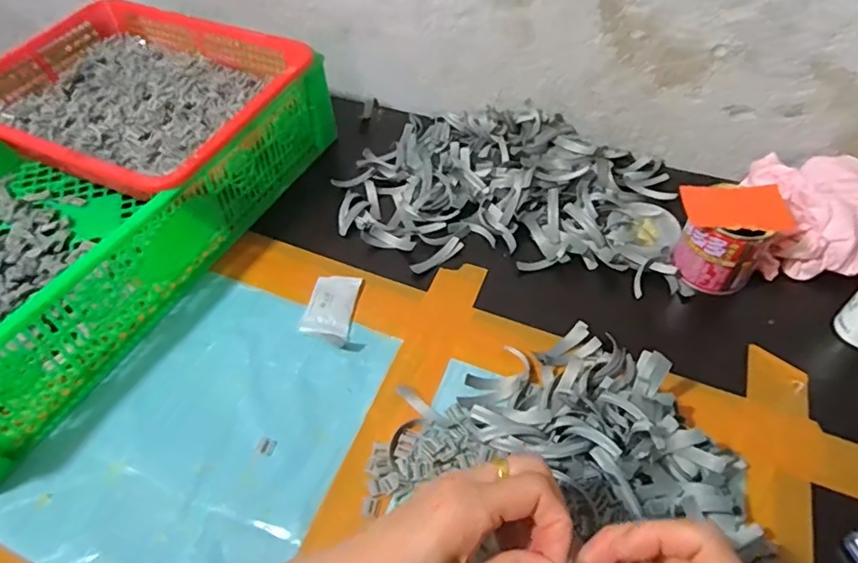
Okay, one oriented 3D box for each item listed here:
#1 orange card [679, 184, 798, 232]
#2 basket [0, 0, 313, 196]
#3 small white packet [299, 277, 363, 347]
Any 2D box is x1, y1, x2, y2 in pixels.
[{"bbox_3d":[0.254,-0.061,0.463,0.078,0.005,0.047,1,56,6],"label":"orange card"},{"bbox_3d":[-0.287,-0.182,0.570,0.299,0.068,0.242,19,53,17],"label":"basket"},{"bbox_3d":[-0.083,0.020,0.483,0.039,0.006,0.072,6,50,7],"label":"small white packet"}]

